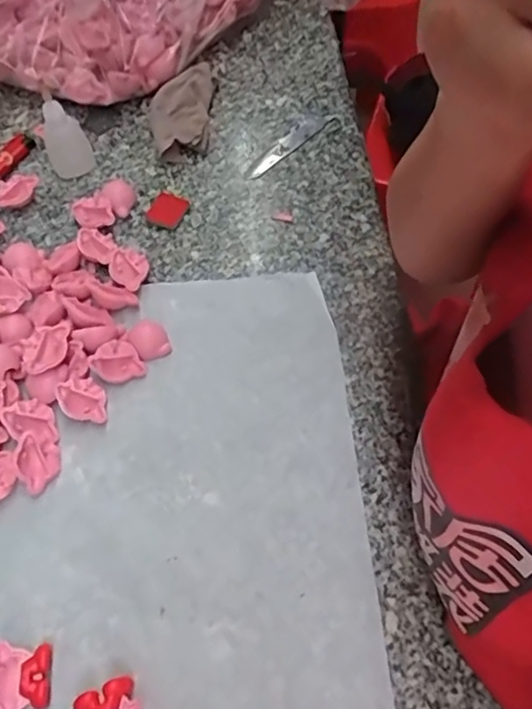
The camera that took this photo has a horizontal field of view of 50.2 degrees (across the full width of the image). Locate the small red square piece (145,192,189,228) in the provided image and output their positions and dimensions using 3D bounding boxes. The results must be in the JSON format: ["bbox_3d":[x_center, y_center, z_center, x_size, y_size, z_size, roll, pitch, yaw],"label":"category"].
[{"bbox_3d":[-0.081,-0.119,0.464,0.032,0.004,0.032,25,63,11],"label":"small red square piece"}]

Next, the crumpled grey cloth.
[{"bbox_3d":[-0.074,-0.216,0.503,0.049,0.032,0.095,3,62,2],"label":"crumpled grey cloth"}]

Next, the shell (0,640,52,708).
[{"bbox_3d":[-0.134,0.178,0.311,0.033,0.016,0.037,-7,62,-7],"label":"shell"}]

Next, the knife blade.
[{"bbox_3d":[0.019,-0.187,0.503,0.102,0.008,0.022,-40,70,-22],"label":"knife blade"}]

